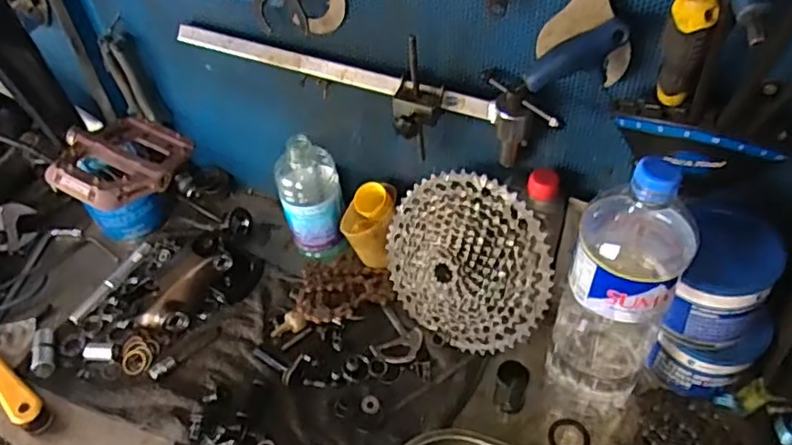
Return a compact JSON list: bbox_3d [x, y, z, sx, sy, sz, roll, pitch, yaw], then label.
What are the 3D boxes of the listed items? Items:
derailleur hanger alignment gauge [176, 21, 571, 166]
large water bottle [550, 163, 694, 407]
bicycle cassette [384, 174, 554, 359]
[{"bbox_3d":[-0.044,-0.137,0.656,0.428,0.088,0.073,21,52,22],"label":"derailleur hanger alignment gauge"},{"bbox_3d":[0.202,0.063,0.563,0.086,0.311,0.108,25,54,25],"label":"large water bottle"},{"bbox_3d":[0.064,0.047,0.666,0.195,0.191,0.047,27,24,27],"label":"bicycle cassette"}]

